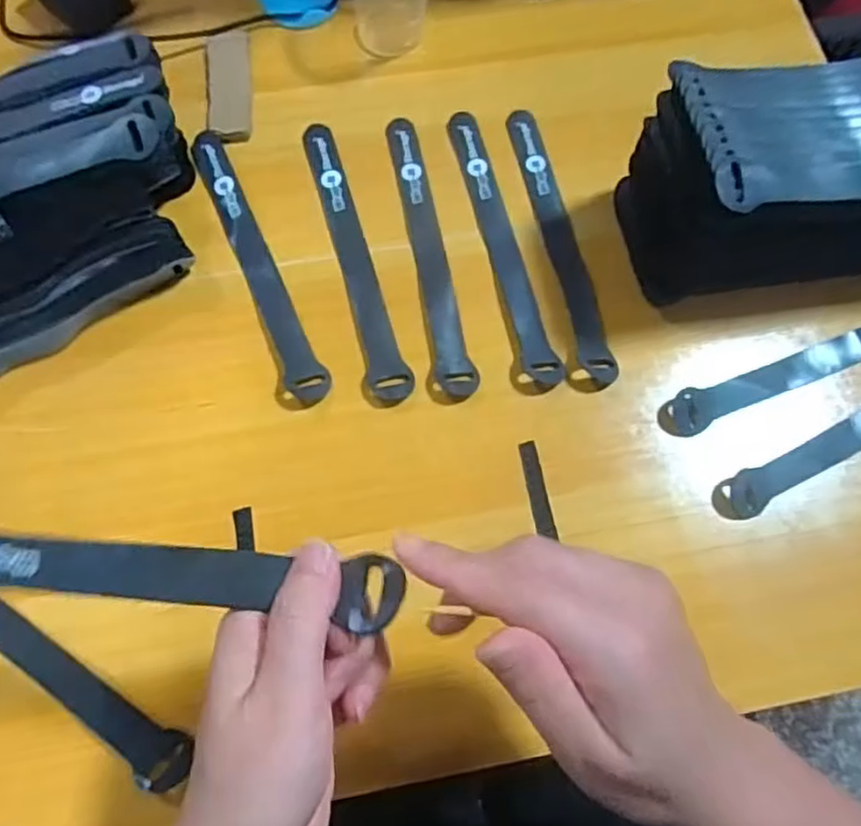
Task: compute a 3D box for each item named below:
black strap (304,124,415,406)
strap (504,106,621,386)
[{"bbox_3d":[-0.047,-0.102,0.430,0.025,0.007,0.208,-13,71,-7],"label":"black strap"},{"bbox_3d":[0.082,-0.114,0.440,0.022,0.011,0.204,-9,71,-5],"label":"strap"}]

